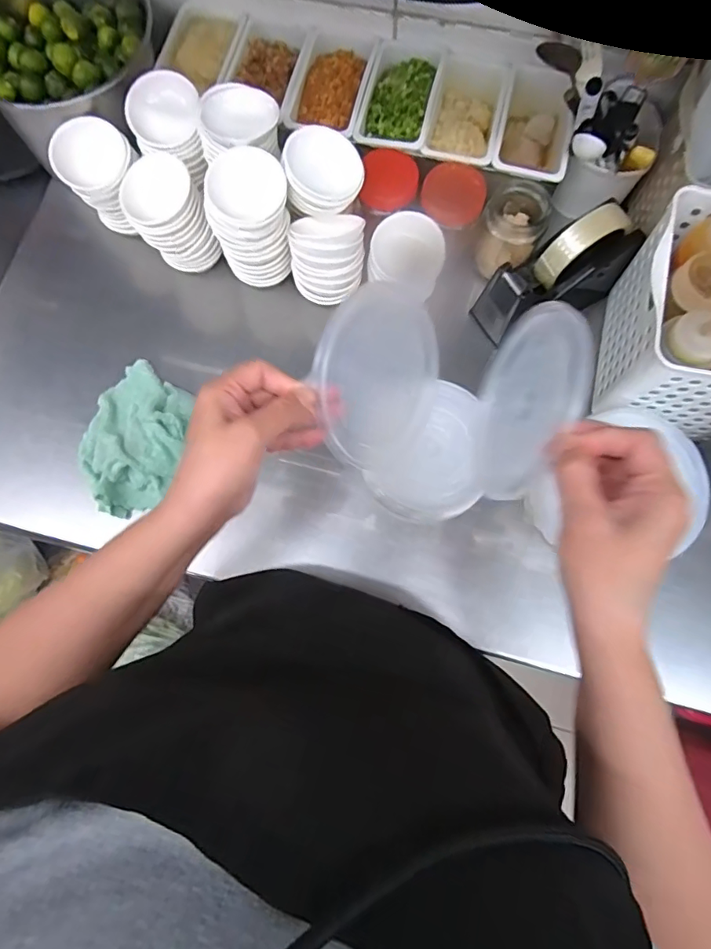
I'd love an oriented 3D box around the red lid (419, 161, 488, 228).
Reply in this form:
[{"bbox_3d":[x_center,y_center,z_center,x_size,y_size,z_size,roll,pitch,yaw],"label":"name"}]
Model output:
[{"bbox_3d":[0.101,-0.286,0.505,0.062,0.011,0.059,1,103,5],"label":"red lid"}]

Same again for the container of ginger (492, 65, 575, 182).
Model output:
[{"bbox_3d":[0.187,-0.357,0.531,0.072,0.054,0.136,13,77,4],"label":"container of ginger"}]

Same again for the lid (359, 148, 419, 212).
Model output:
[{"bbox_3d":[0.035,-0.297,0.499,0.054,0.025,0.052,0,76,1],"label":"lid"}]

